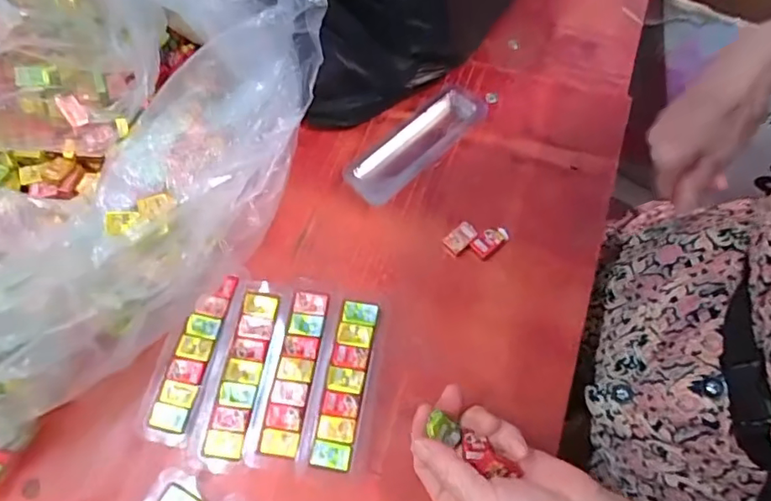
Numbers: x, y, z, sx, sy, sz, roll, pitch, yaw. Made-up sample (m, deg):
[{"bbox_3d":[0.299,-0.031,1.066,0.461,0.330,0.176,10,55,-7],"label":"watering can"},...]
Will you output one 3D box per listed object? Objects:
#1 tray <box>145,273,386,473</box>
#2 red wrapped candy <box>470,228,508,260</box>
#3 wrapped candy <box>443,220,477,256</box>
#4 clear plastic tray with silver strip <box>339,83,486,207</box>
[{"bbox_3d":[-0.085,0.087,0.399,0.158,0.007,0.133,6,68,5],"label":"tray"},{"bbox_3d":[0.083,-0.008,0.431,0.029,0.009,0.016,-37,70,-12],"label":"red wrapped candy"},{"bbox_3d":[0.060,-0.009,0.434,0.017,0.010,0.027,41,75,17],"label":"wrapped candy"},{"bbox_3d":[0.029,-0.094,0.470,0.144,0.012,0.046,-40,71,-13],"label":"clear plastic tray with silver strip"}]

